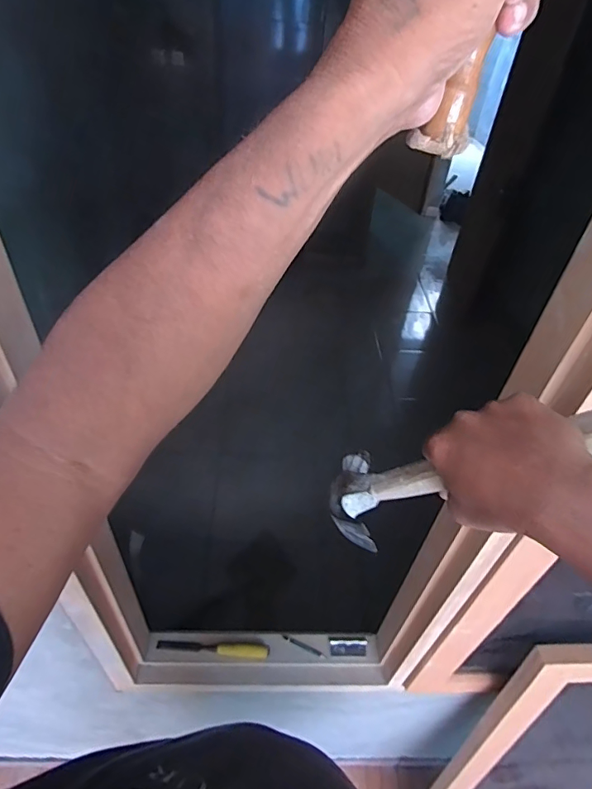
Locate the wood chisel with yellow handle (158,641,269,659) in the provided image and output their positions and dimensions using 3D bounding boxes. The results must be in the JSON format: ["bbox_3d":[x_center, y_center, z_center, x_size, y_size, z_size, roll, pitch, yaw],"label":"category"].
[{"bbox_3d":[-0.176,0.545,0.995,0.236,0.031,0.033,6,43,0],"label":"wood chisel with yellow handle"}]

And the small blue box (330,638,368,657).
[{"bbox_3d":[0.115,0.553,1.014,0.080,0.010,0.035,5,43,-1],"label":"small blue box"}]

